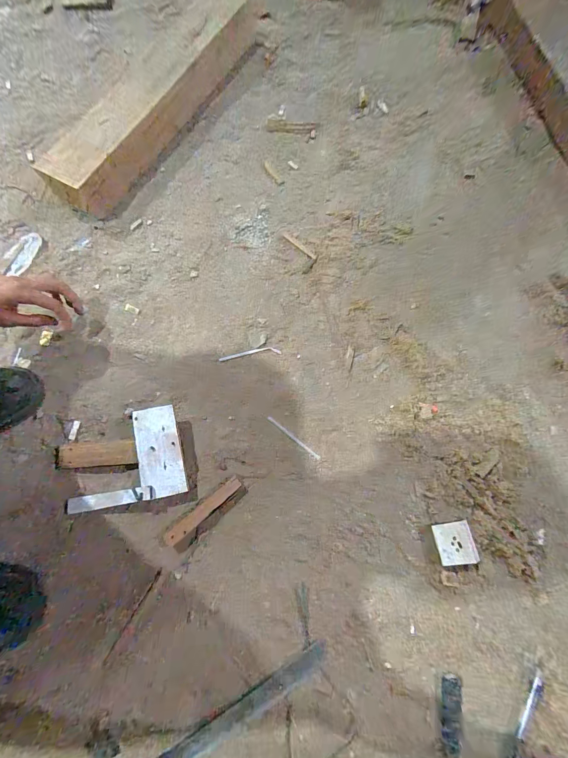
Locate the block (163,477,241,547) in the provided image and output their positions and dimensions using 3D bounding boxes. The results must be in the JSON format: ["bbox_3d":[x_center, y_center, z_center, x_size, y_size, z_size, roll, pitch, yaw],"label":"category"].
[{"bbox_3d":[-0.114,0.183,0.439,0.121,0.010,0.021,-41,77,-9],"label":"block"}]

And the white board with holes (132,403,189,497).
[{"bbox_3d":[-0.179,0.103,0.450,0.060,0.004,0.124,-13,78,-5],"label":"white board with holes"}]

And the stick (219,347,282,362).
[{"bbox_3d":[-0.056,-0.042,0.514,0.100,0.004,0.013,-8,74,0],"label":"stick"}]

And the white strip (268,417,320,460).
[{"bbox_3d":[0.015,0.089,0.479,0.097,0.004,0.006,38,79,11],"label":"white strip"}]

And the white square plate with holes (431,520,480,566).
[{"bbox_3d":[0.228,0.219,0.421,0.048,0.010,0.051,-8,74,0],"label":"white square plate with holes"}]

